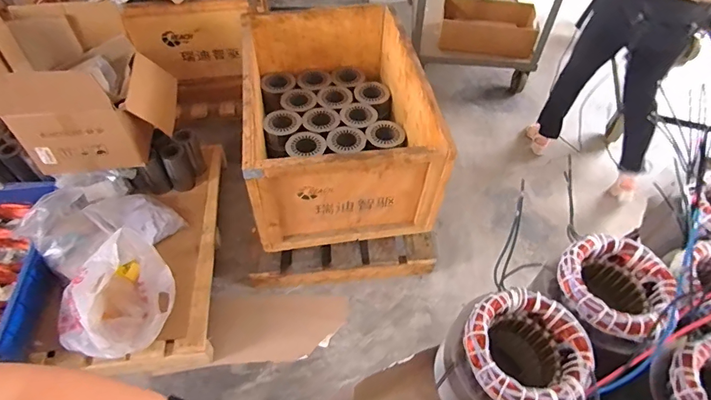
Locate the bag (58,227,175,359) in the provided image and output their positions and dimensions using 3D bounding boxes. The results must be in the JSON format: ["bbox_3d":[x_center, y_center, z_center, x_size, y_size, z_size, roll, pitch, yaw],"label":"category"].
[{"bbox_3d":[-0.725,0.280,1.283,0.339,0.225,0.354,20,53,14],"label":"bag"}]

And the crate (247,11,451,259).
[{"bbox_3d":[-0.083,-0.329,1.591,0.609,0.398,0.899,-6,51,-7],"label":"crate"}]

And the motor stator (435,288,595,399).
[{"bbox_3d":[0.186,0.217,0.519,0.137,0.176,0.136,1,51,-1],"label":"motor stator"}]

